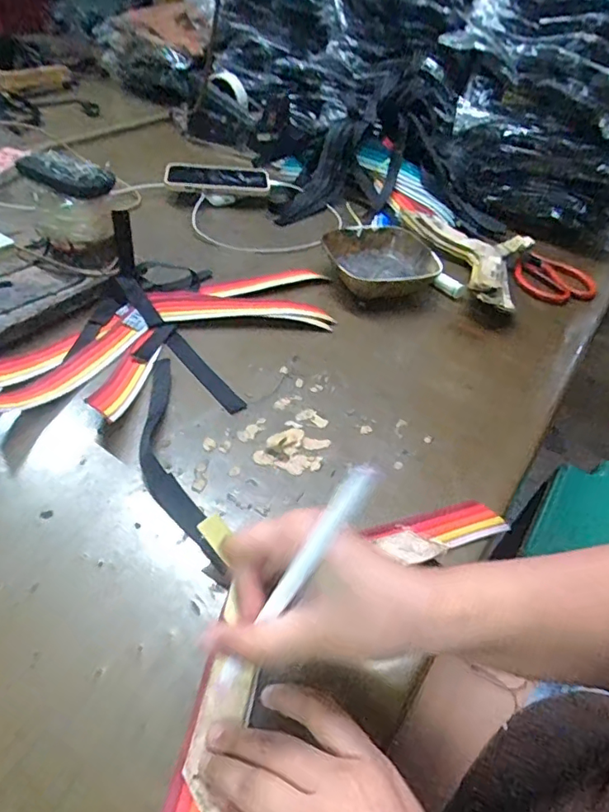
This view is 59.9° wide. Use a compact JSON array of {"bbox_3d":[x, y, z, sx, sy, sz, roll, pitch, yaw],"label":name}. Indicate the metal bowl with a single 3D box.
[{"bbox_3d":[0.093,-0.174,0.648,0.120,0.047,0.131,4,44,-4],"label":"metal bowl"}]

